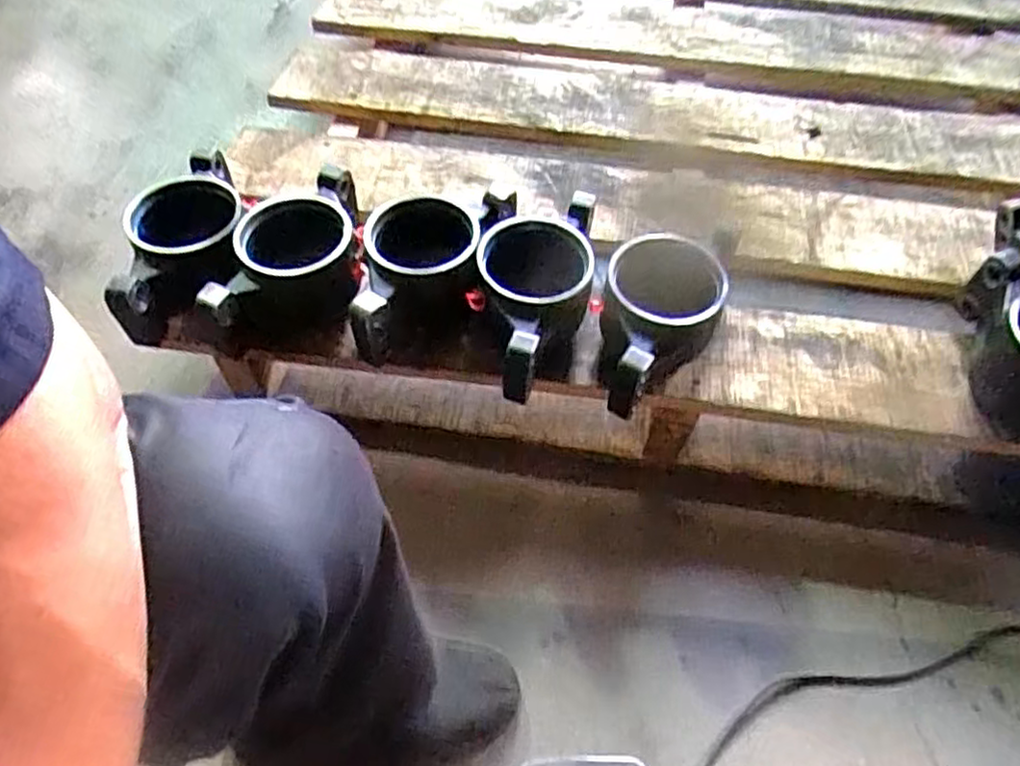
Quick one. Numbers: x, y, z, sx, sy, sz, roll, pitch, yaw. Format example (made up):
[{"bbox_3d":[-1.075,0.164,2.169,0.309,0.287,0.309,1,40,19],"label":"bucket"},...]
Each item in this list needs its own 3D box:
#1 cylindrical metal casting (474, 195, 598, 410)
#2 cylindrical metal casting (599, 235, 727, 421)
[{"bbox_3d":[0.024,-0.083,0.746,0.113,0.126,0.221,3,55,1],"label":"cylindrical metal casting"},{"bbox_3d":[0.149,-0.065,0.727,0.111,0.113,0.210,19,57,11],"label":"cylindrical metal casting"}]

